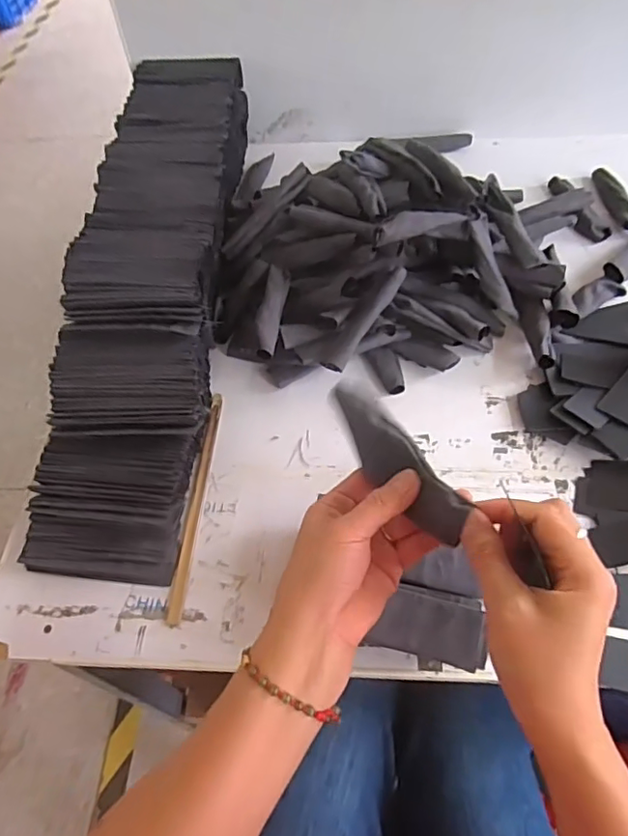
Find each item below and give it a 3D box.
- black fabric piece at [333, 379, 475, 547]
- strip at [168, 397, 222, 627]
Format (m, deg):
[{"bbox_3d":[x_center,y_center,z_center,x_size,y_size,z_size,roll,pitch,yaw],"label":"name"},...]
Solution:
[{"bbox_3d":[0.053,0.024,0.383,0.016,0.036,0.140,-1,41,-41],"label":"black fabric piece"},{"bbox_3d":[-0.125,0.086,0.614,0.015,0.005,0.268,1,57,5],"label":"strip"}]

